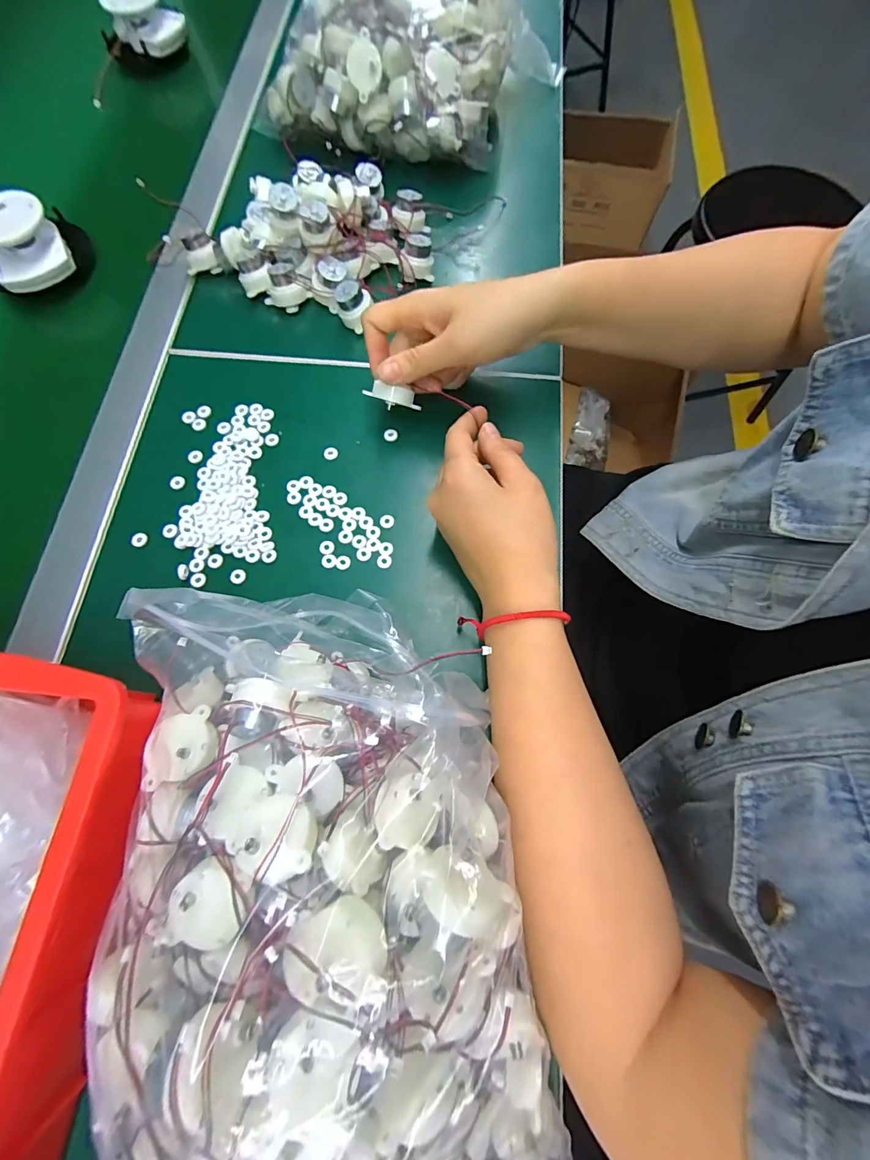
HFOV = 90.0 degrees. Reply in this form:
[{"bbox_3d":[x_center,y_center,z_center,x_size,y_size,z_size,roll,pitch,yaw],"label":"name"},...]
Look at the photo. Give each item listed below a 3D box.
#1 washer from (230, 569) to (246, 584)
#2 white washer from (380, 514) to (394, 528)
[{"bbox_3d":[-0.145,-0.003,0.319,0.012,0.004,0.010,31,75,10],"label":"washer"},{"bbox_3d":[-0.037,-0.045,0.334,0.011,0.004,0.011,0,73,-1],"label":"white washer"}]

